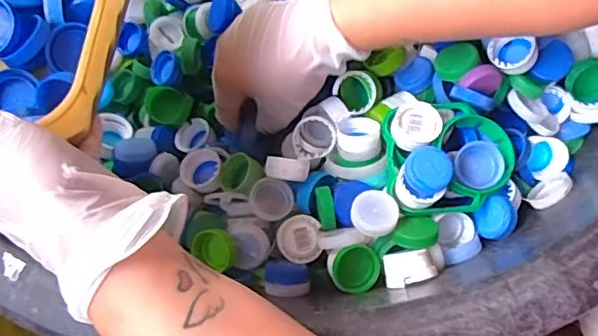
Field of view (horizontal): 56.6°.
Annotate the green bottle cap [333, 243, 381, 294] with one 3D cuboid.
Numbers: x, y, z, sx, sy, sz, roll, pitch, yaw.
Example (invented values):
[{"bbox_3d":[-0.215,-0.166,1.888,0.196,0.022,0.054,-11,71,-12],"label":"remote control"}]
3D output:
[{"bbox_3d":[0.038,0.066,0.363,0.030,0.012,0.030,0,71,1],"label":"green bottle cap"}]

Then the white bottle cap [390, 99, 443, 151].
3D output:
[{"bbox_3d":[0.081,-0.028,0.386,0.032,0.019,0.034,0,71,1],"label":"white bottle cap"}]

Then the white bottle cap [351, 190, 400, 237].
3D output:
[{"bbox_3d":[0.050,0.030,0.371,0.030,0.015,0.031,0,71,1],"label":"white bottle cap"}]

